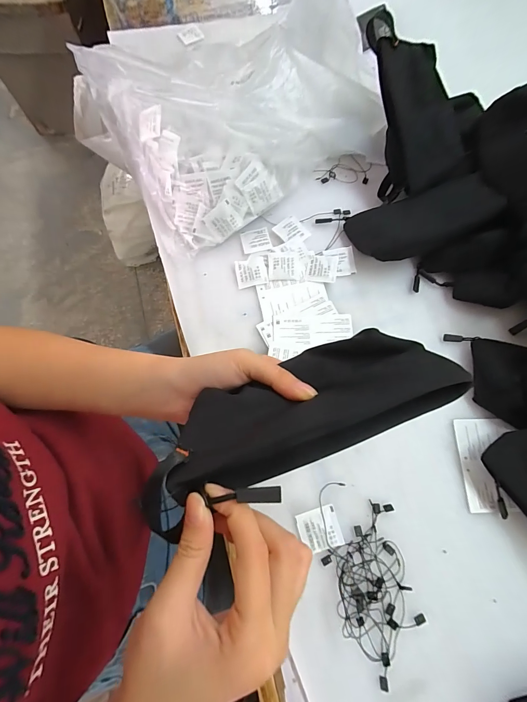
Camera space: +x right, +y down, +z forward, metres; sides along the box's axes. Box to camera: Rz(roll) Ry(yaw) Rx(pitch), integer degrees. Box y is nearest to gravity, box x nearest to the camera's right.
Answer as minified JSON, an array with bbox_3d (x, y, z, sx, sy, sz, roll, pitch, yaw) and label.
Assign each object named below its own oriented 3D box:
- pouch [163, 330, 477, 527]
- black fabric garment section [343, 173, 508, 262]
[{"bbox_3d":[0.025,0.038,0.219,0.195,0.030,0.091,-22,48,-8],"label":"pouch"},{"bbox_3d":[0.208,-0.172,0.430,0.180,0.018,0.087,-17,60,10],"label":"black fabric garment section"}]

